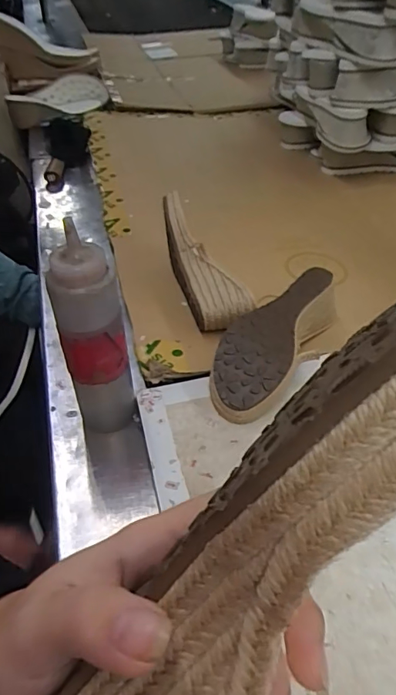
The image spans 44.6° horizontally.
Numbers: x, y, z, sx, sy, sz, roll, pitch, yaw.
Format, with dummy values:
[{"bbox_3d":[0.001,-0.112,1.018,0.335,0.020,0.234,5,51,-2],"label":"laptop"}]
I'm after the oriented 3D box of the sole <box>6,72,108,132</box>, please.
[{"bbox_3d":[-0.323,-0.603,1.172,0.120,0.084,0.254,30,52,30],"label":"sole"}]

